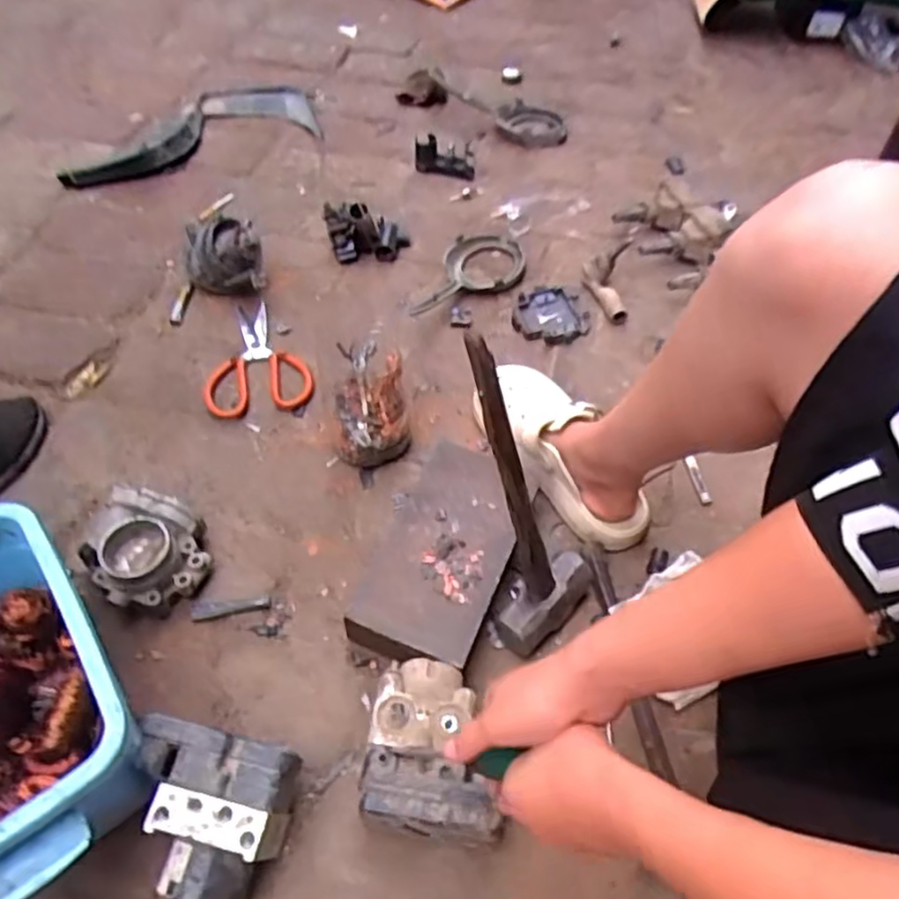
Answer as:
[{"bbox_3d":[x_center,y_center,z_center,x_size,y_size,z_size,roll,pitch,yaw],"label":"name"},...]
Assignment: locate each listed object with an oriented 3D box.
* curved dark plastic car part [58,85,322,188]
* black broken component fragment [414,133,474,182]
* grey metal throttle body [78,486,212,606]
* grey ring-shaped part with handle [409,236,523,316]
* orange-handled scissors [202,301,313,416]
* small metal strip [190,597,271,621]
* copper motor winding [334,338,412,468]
[{"bbox_3d":[-0.436,-0.538,1.211,0.441,0.050,0.168,-20,56,-15],"label":"curved dark plastic car part"},{"bbox_3d":[-0.008,-0.473,1.152,0.096,0.045,0.065,0,53,-1],"label":"black broken component fragment"},{"bbox_3d":[-0.309,0.097,0.717,0.110,0.064,0.129,-33,60,-22],"label":"grey metal throttle body"},{"bbox_3d":[0.017,-0.249,0.991,0.204,0.032,0.095,-25,57,-18],"label":"grey ring-shaped part with handle"},{"bbox_3d":[-0.253,-0.114,0.900,0.129,0.016,0.184,-16,60,-15],"label":"orange-handled scissors"},{"bbox_3d":[-0.220,0.157,0.708,0.076,0.004,0.018,-10,54,-8],"label":"small metal strip"},{"bbox_3d":[-0.088,-0.047,0.800,0.079,0.110,0.095,-4,53,-4],"label":"copper motor winding"}]

